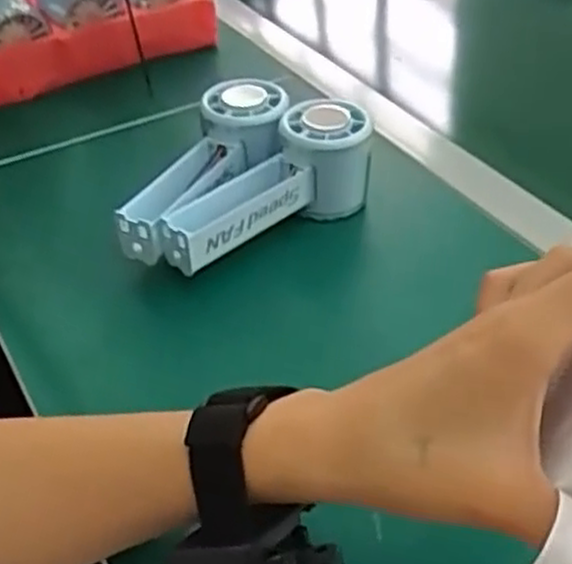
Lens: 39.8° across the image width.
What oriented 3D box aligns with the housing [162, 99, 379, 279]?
[{"bbox_3d":[-0.015,-0.059,0.474,0.139,0.062,0.045,-27,48,-27],"label":"housing"}]

